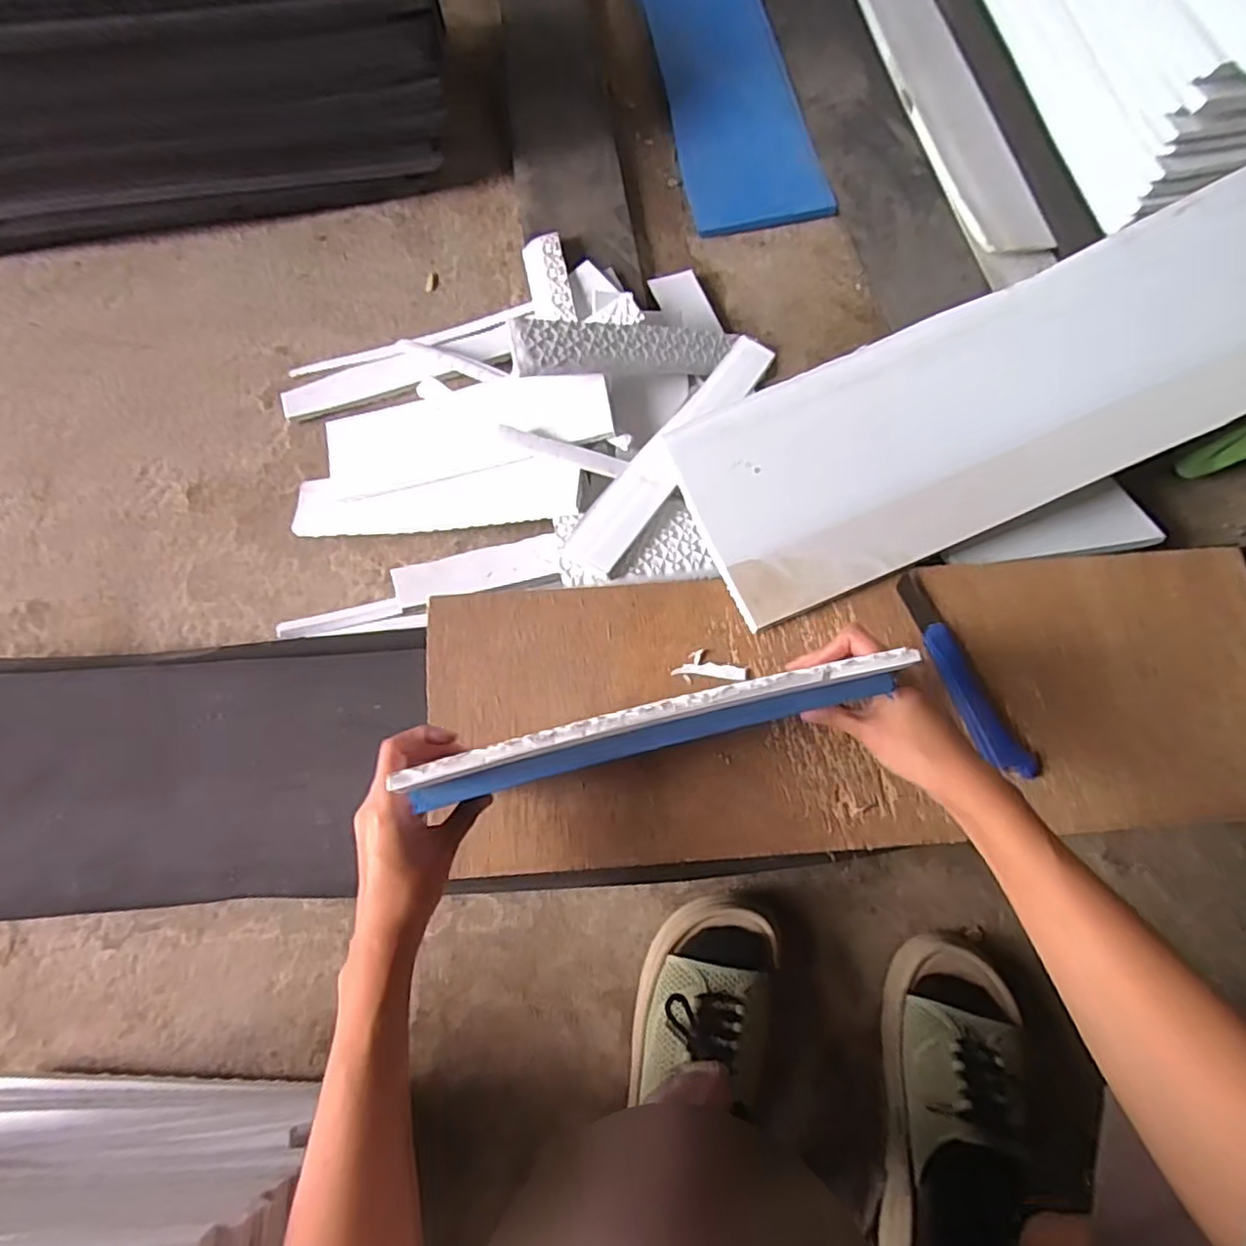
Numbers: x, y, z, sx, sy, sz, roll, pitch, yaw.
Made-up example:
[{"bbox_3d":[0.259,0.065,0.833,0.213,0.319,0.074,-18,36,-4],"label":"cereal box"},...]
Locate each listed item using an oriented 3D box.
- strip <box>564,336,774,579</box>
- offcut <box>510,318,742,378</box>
[{"bbox_3d":[0.046,-0.161,0.615,0.053,0.018,0.273,35,76,8],"label":"strip"},{"bbox_3d":[0.010,-0.262,0.642,0.239,0.020,0.050,-12,71,-26],"label":"offcut"}]

